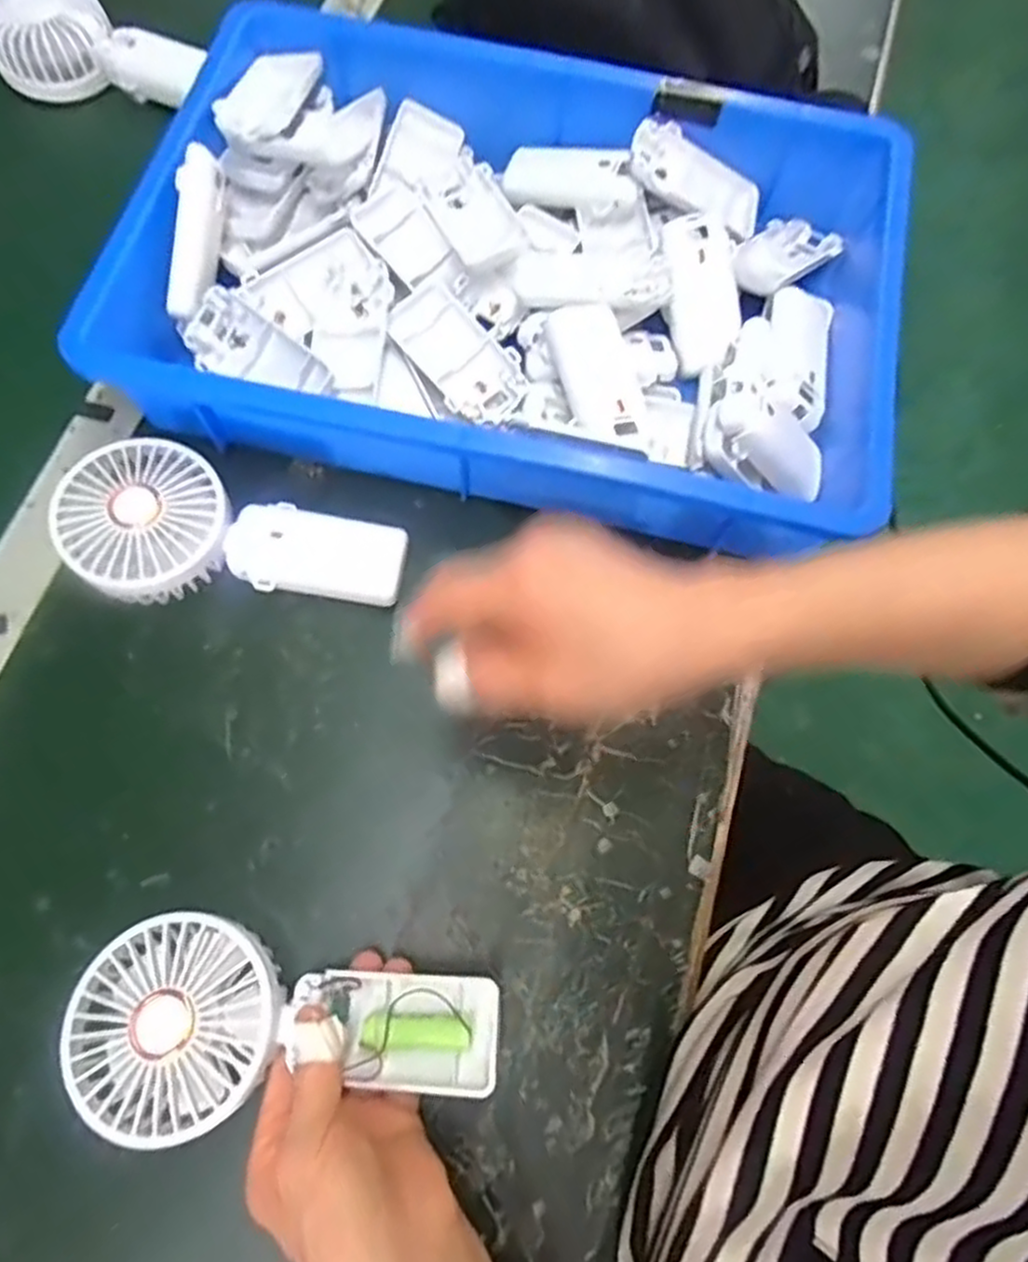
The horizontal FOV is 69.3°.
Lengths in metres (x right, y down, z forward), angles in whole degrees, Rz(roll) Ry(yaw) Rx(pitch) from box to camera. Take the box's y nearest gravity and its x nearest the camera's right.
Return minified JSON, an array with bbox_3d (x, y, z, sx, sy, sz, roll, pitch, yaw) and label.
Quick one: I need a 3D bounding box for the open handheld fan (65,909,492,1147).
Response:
[{"bbox_3d":[-0.098,0.171,0.325,0.178,0.035,0.080,2,67,-1],"label":"open handheld fan"}]

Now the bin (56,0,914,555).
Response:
[{"bbox_3d":[0.008,-0.216,0.440,0.417,0.075,0.283,15,71,3],"label":"bin"}]

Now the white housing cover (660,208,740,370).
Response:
[{"bbox_3d":[0.116,-0.212,0.464,0.047,0.018,0.103,-5,91,-2],"label":"white housing cover"}]

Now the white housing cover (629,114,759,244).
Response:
[{"bbox_3d":[0.119,-0.290,0.483,0.095,0.022,0.042,21,66,-19],"label":"white housing cover"}]

